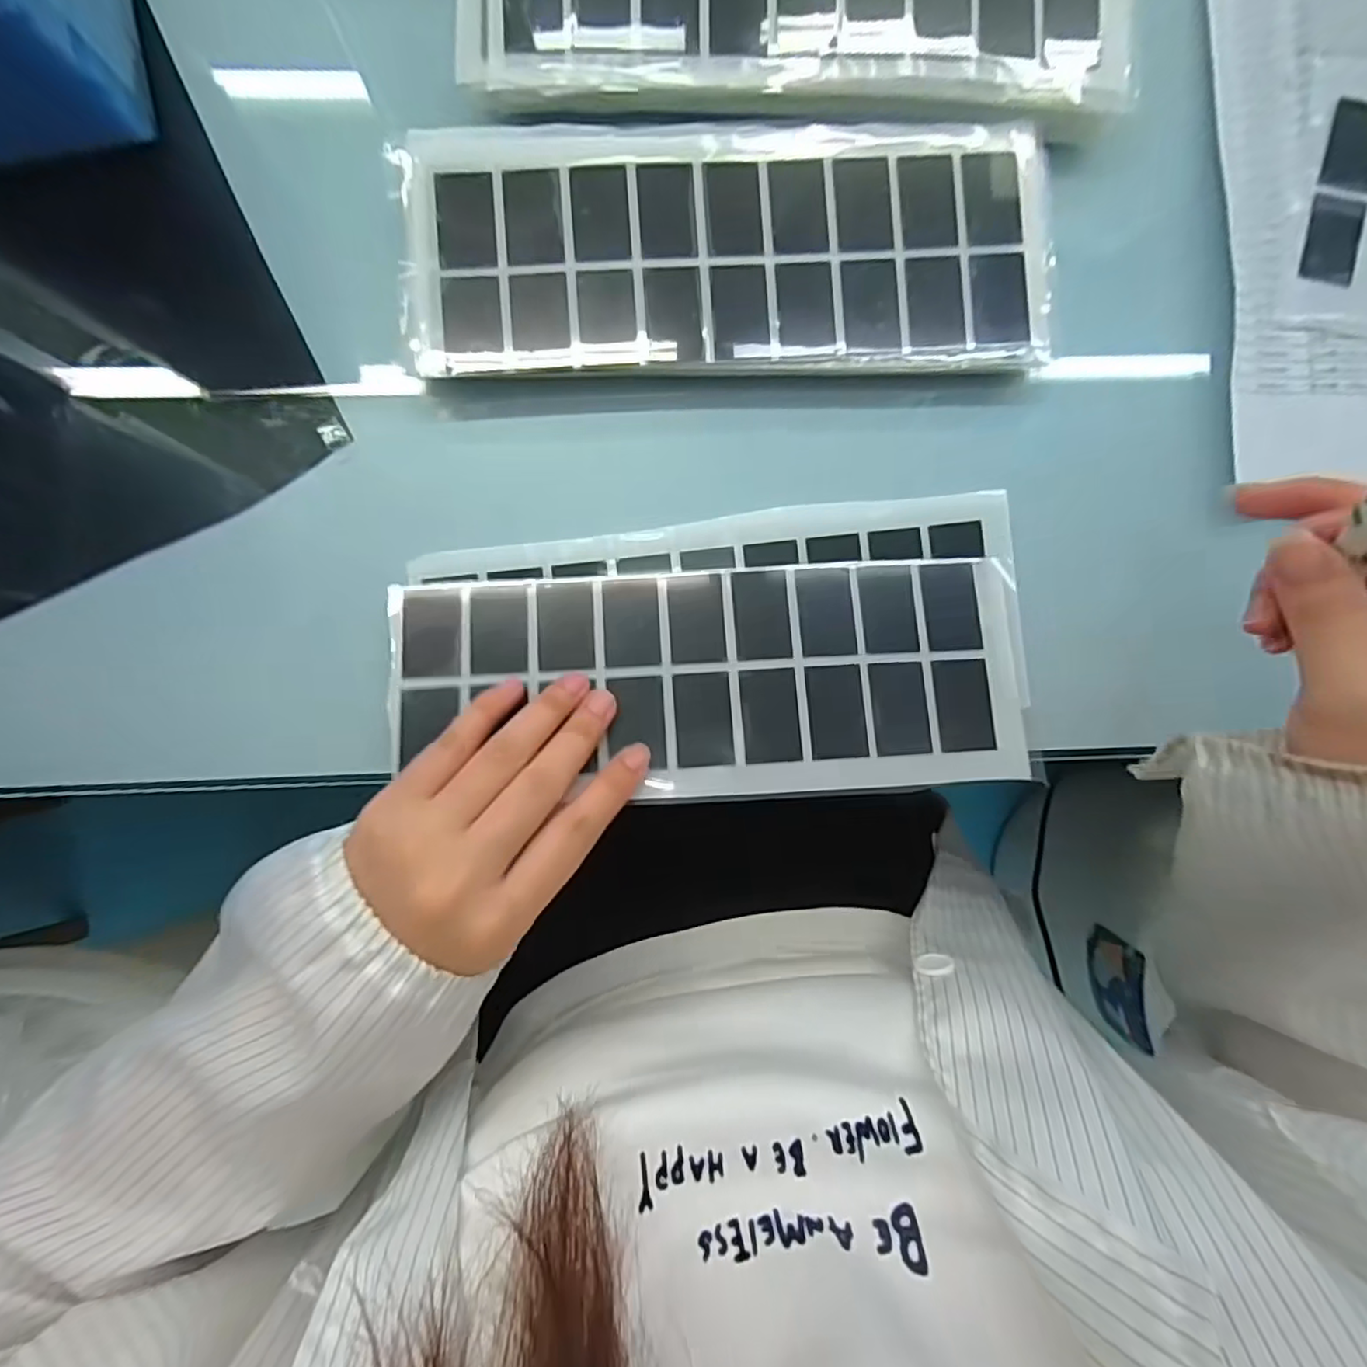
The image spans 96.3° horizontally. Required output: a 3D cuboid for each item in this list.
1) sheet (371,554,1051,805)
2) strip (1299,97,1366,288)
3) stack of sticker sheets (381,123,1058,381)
[{"bbox_3d":[0.013,-0.001,0.267,0.270,0.004,0.098,-3,79,-2],"label":"sheet"},{"bbox_3d":[0.317,-0.235,0.292,0.029,0.004,0.091,15,88,-2],"label":"strip"},{"bbox_3d":[0.022,-0.190,0.268,0.277,0.009,0.106,-2,90,-2],"label":"stack of sticker sheets"}]

